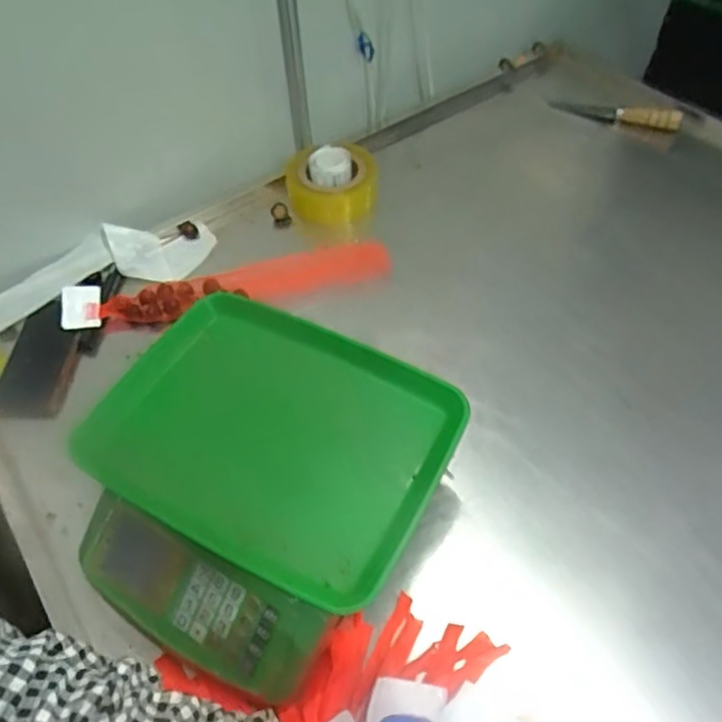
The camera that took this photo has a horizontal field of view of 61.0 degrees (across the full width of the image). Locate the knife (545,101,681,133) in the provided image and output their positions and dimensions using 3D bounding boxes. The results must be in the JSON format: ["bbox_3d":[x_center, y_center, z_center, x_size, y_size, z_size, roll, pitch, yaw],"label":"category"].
[{"bbox_3d":[0.422,-0.413,1.016,0.202,0.030,0.033,15,53,14],"label":"knife"}]

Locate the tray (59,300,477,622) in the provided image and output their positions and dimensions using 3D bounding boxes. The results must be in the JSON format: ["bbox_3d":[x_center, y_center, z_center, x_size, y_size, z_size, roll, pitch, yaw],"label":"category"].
[{"bbox_3d":[-0.083,0.059,0.550,0.315,0.025,0.227,21,55,18],"label":"tray"}]

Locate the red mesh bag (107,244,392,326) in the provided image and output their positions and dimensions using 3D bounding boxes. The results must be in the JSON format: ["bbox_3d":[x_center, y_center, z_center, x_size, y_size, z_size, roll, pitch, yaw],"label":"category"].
[{"bbox_3d":[-0.146,-0.103,0.809,0.370,0.025,0.062,-13,53,-6],"label":"red mesh bag"}]

